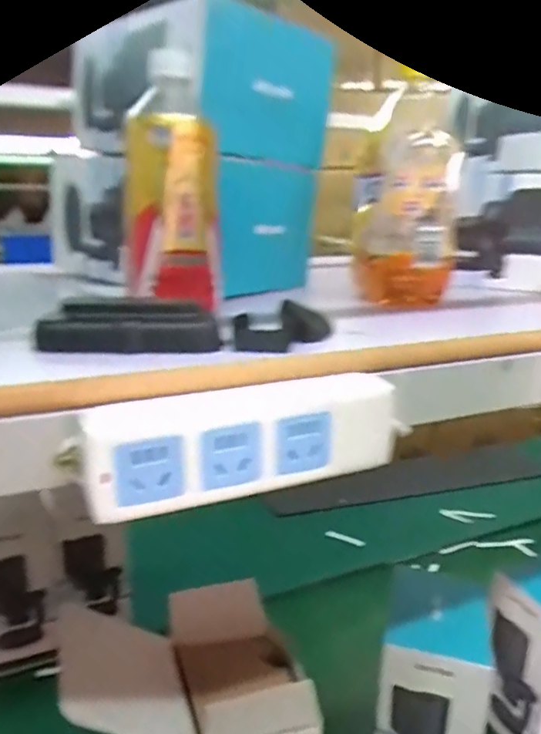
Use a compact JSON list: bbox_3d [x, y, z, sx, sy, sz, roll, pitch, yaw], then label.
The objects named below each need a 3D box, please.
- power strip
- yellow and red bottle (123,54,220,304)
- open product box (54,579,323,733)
[{"bbox_3d":[-0.009,0.037,0.303,0.169,0.053,0.027,-4,16,-20],"label":"power strip"},{"bbox_3d":[-0.071,-0.131,0.407,0.066,0.160,0.058,-2,15,-11],"label":"yellow and red bottle"},{"bbox_3d":[-0.079,0.403,0.593,0.219,0.291,0.156,-3,15,-15],"label":"open product box"}]

